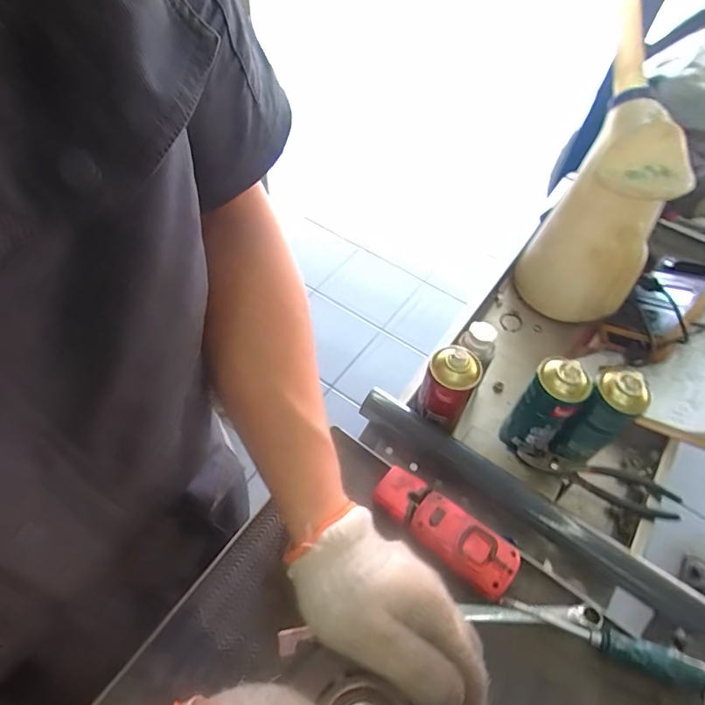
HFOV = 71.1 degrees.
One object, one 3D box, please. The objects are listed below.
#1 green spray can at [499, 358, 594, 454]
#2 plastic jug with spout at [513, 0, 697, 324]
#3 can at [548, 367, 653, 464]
[{"bbox_3d":[0.247,0.071,0.630,0.057,0.155,0.062,2,55,-3],"label":"green spray can"},{"bbox_3d":[0.378,-0.203,0.758,0.183,0.334,0.117,33,59,18],"label":"plastic jug with spout"},{"bbox_3d":[0.308,0.086,0.615,0.055,0.157,0.060,2,55,-3],"label":"can"}]

